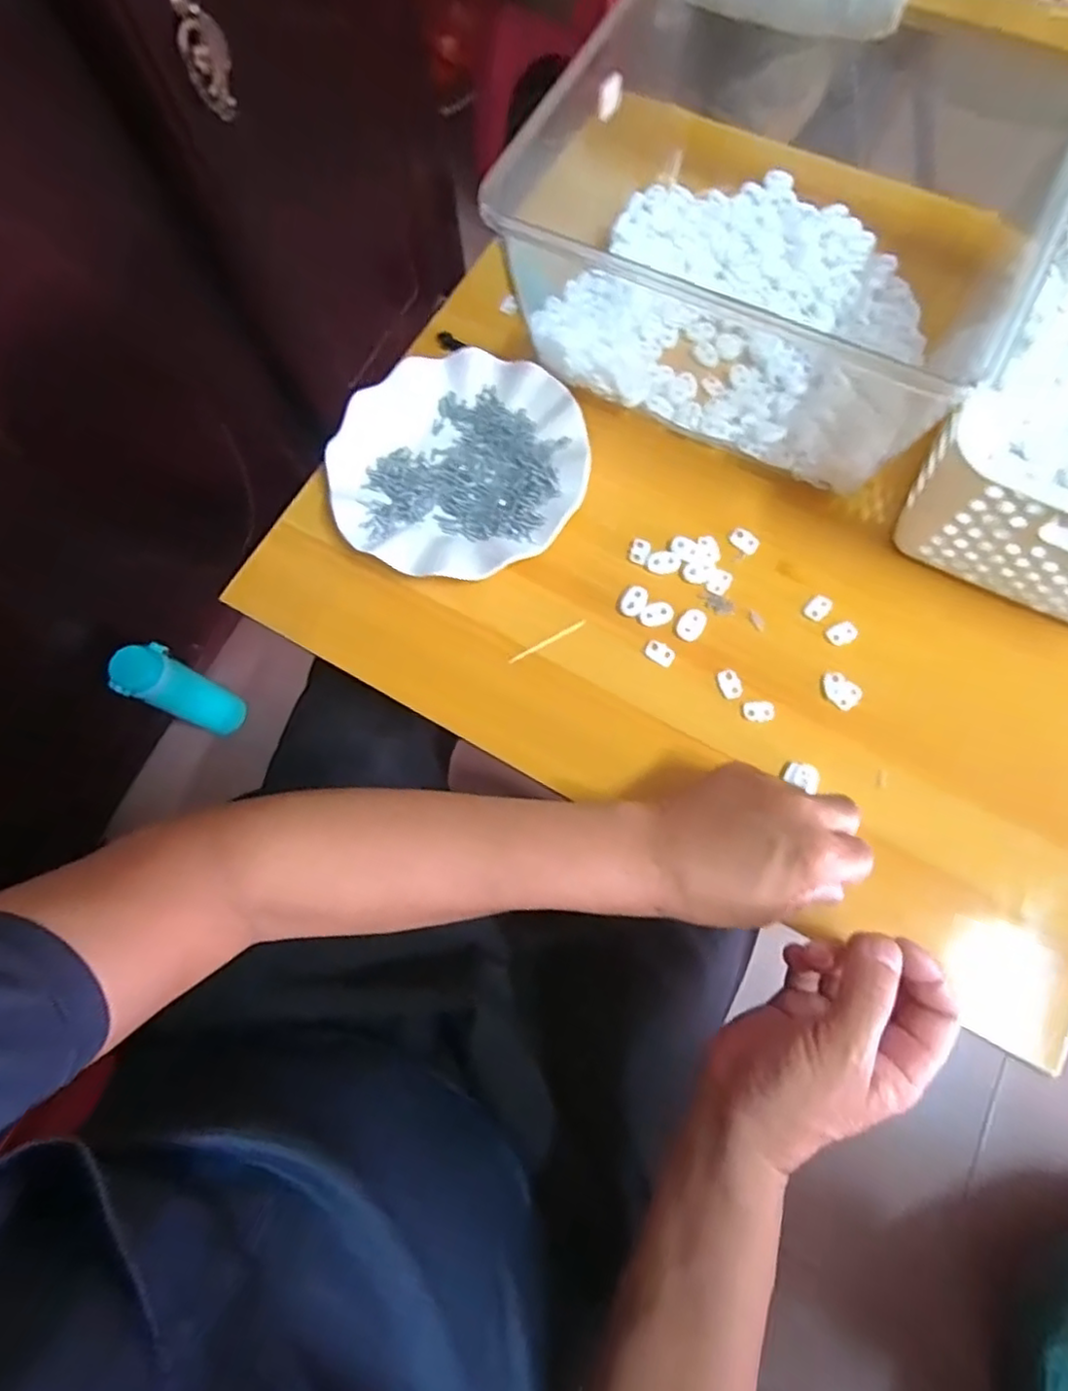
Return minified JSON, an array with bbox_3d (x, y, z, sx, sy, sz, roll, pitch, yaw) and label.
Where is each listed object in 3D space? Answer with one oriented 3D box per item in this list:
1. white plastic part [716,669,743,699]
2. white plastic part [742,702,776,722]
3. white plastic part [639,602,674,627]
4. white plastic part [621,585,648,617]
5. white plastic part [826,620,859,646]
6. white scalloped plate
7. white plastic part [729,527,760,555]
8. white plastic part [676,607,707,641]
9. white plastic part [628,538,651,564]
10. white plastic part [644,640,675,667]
[{"bbox_3d":[0.130,-0.008,0.429,0.014,0.004,0.020,-22,74,-4],"label":"white plastic part"},{"bbox_3d":[0.147,0.010,0.422,0.020,0.004,0.013,0,74,2],"label":"white plastic part"},{"bbox_3d":[0.084,-0.056,0.444,0.024,0.004,0.016,-16,74,-2],"label":"white plastic part"},{"bbox_3d":[0.070,-0.066,0.449,0.016,0.004,0.023,20,75,8],"label":"white plastic part"},{"bbox_3d":[0.208,-0.042,0.436,0.019,0.006,0.015,-33,75,-7],"label":"white plastic part"},{"bbox_3d":[-0.054,-0.167,0.472,0.178,0.017,0.179,-1,74,2],"label":"white scalloped plate"},{"bbox_3d":[0.149,-0.110,0.460,0.021,0.005,0.014,36,78,11],"label":"white plastic part"},{"bbox_3d":[0.108,-0.049,0.441,0.017,0.004,0.024,30,77,10],"label":"white plastic part"},{"bbox_3d":[0.075,-0.103,0.460,0.014,0.004,0.020,19,75,8],"label":"white plastic part"},{"bbox_3d":[0.085,-0.029,0.438,0.020,0.004,0.014,35,78,11],"label":"white plastic part"}]

